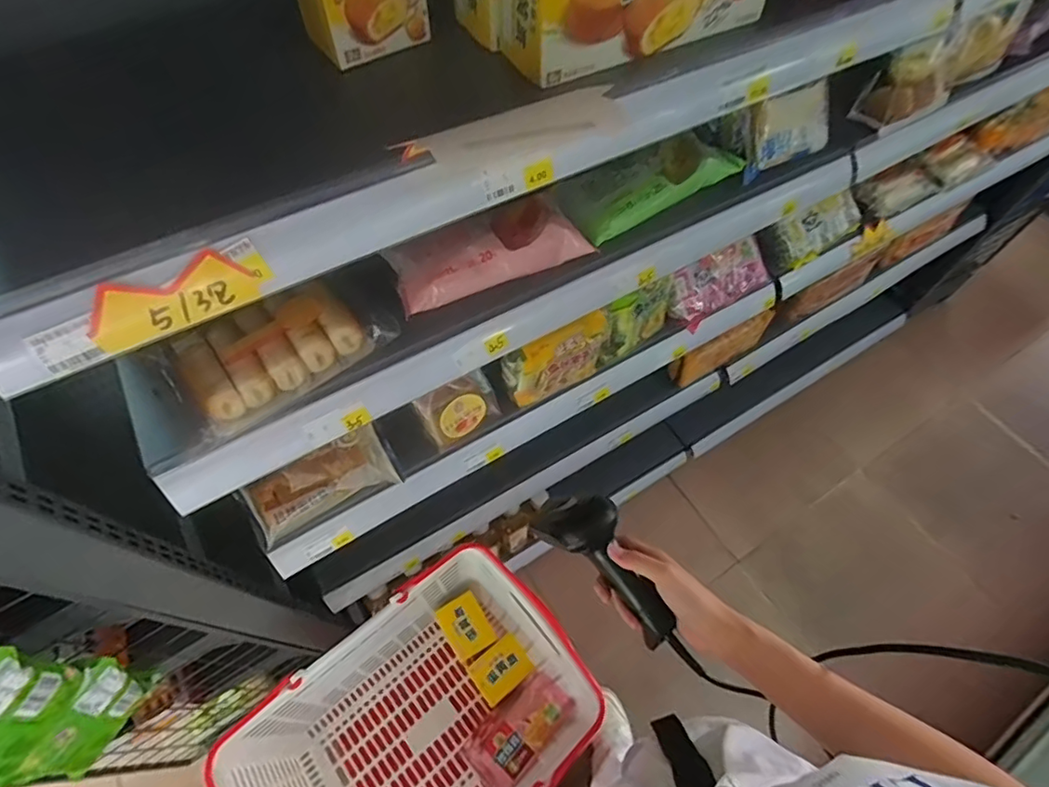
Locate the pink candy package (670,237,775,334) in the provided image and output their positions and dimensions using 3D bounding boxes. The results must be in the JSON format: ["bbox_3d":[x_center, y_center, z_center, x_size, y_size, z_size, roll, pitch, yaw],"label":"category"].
[{"bbox_3d":[0.296,-0.168,0.829,0.161,0.078,0.057,-26,64,-16],"label":"pink candy package"}]

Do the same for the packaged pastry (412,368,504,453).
[{"bbox_3d":[-0.087,0.018,0.742,0.102,0.093,0.040,-30,35,-15],"label":"packaged pastry"}]

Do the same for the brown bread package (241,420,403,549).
[{"bbox_3d":[-0.253,0.111,0.692,0.172,0.055,0.067,-26,64,-15],"label":"brown bread package"}]

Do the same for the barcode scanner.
[{"bbox_3d":[0.083,0.162,0.540,0.065,0.052,0.166,-36,70,-20],"label":"barcode scanner"}]

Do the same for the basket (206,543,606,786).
[{"bbox_3d":[-0.141,0.471,0.775,0.426,0.221,0.294,-37,67,-20],"label":"basket"}]

